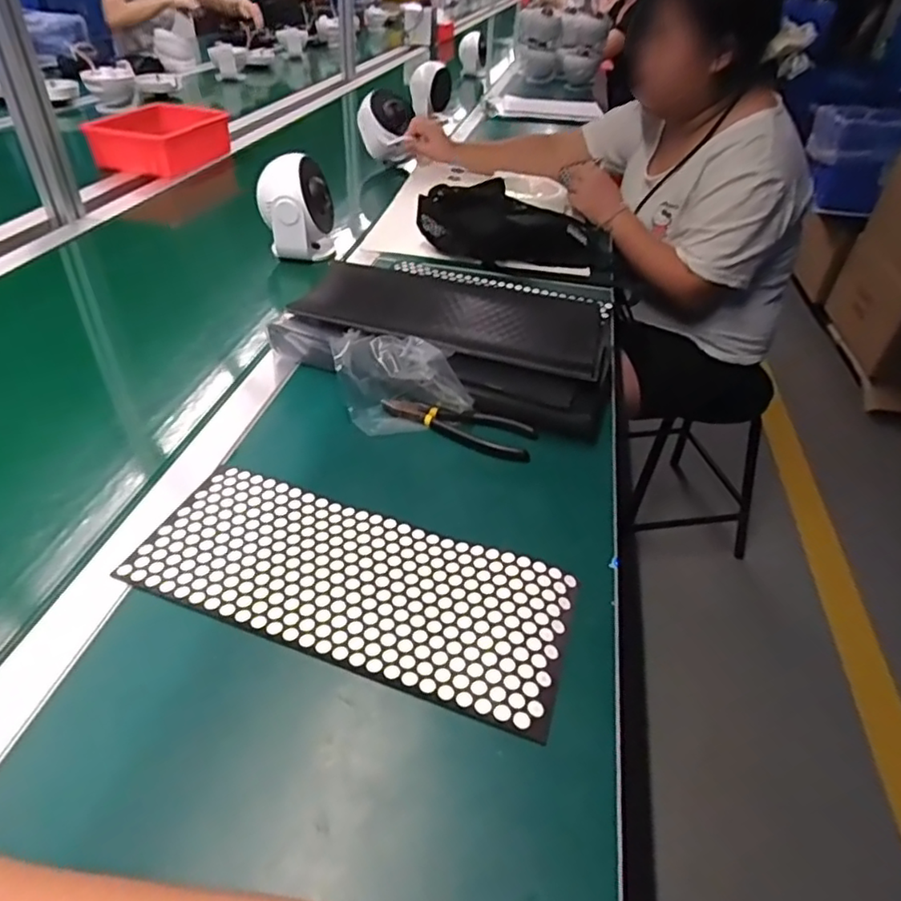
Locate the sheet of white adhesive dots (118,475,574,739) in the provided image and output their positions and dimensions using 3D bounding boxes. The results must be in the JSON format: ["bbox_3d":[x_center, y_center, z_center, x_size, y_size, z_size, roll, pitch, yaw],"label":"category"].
[{"bbox_3d":[-0.071,0.096,0.457,0.314,0.006,0.131,16,42,14],"label":"sheet of white adhesive dots"}]

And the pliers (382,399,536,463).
[{"bbox_3d":[0.005,-0.023,0.603,0.151,0.014,0.052,16,42,12],"label":"pliers"}]

